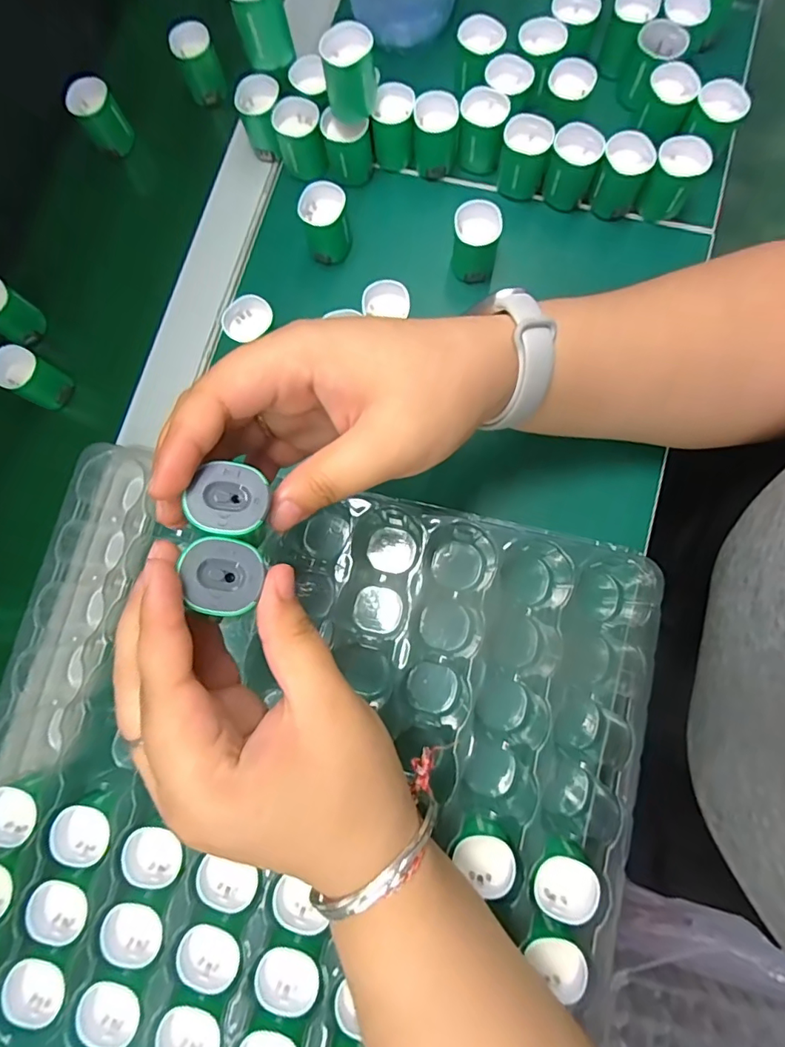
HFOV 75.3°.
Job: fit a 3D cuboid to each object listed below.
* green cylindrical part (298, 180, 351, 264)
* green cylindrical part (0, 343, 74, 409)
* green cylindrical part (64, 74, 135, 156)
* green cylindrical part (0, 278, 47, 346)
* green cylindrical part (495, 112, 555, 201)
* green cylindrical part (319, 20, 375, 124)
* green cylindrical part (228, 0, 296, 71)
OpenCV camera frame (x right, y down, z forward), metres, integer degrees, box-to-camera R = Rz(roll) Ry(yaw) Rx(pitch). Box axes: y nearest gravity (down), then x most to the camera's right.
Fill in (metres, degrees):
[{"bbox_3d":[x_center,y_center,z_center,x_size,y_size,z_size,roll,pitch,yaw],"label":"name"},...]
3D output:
[{"bbox_3d":[-0.043,-0.192,0.332,0.029,0.037,0.034,-7,79,0],"label":"green cylindrical part"},{"bbox_3d":[-0.235,-0.095,0.333,0.029,0.034,0.028,0,79,1],"label":"green cylindrical part"},{"bbox_3d":[-0.210,-0.293,0.367,0.031,0.039,0.026,-35,81,-5],"label":"green cylindrical part"},{"bbox_3d":[-0.261,-0.144,0.343,0.032,0.034,0.029,29,81,6],"label":"green cylindrical part"},{"bbox_3d":[0.084,-0.235,0.328,0.029,0.035,0.029,0,79,1],"label":"green cylindrical part"},{"bbox_3d":[-0.027,-0.270,0.306,0.029,0.038,0.025,-5,79,0],"label":"green cylindrical part"},{"bbox_3d":[-0.080,-0.307,0.310,0.030,0.033,0.029,0,79,1],"label":"green cylindrical part"}]

